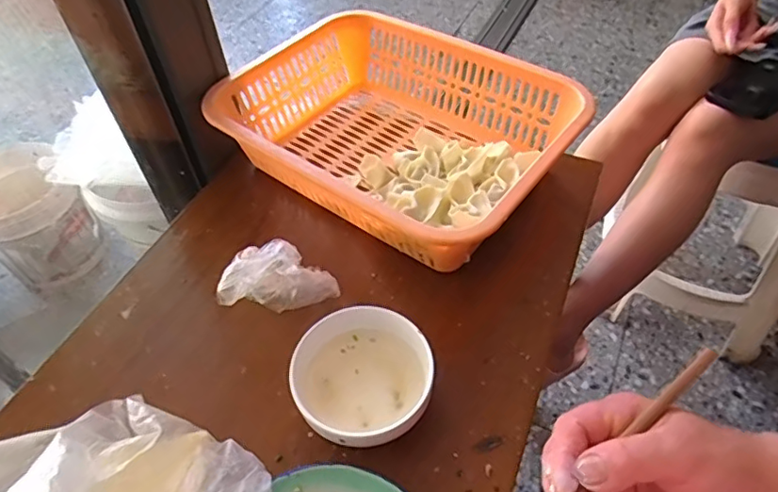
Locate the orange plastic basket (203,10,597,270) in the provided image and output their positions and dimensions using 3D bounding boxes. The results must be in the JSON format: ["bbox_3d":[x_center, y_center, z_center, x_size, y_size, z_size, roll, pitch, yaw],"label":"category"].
[{"bbox_3d":[0.005,-0.129,0.650,0.377,0.115,0.283,31,58,26],"label":"orange plastic basket"}]

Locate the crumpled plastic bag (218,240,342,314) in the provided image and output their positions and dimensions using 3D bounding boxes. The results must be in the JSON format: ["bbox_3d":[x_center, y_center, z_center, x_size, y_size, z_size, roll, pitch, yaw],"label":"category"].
[{"bbox_3d":[-0.106,0.027,0.532,0.105,0.083,0.049,-5,50,-2],"label":"crumpled plastic bag"}]

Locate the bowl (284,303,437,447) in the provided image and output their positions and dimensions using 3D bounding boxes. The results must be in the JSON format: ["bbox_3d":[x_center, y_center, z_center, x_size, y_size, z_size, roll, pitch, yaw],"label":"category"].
[{"bbox_3d":[-0.026,0.113,0.482,0.114,0.050,0.122,-1,50,2],"label":"bowl"}]

